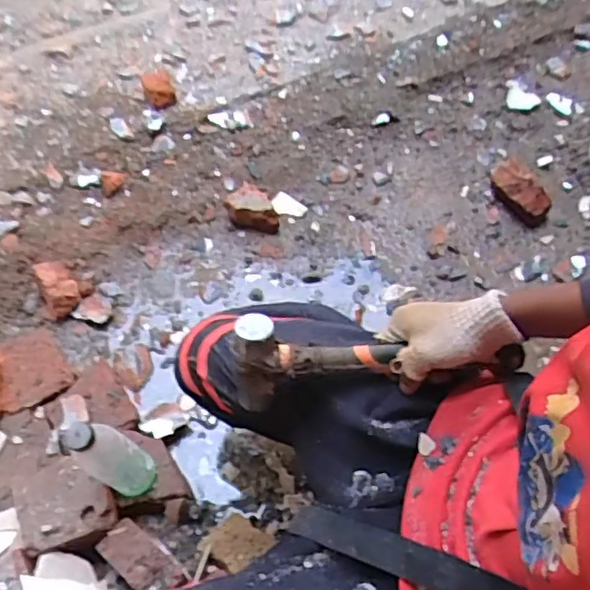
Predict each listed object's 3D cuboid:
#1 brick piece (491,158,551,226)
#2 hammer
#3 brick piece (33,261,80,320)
[{"bbox_3d":[0.395,-0.180,1.055,0.058,0.057,0.119,-28,62,-16],"label":"brick piece"},{"bbox_3d":[0.078,0.066,0.597,0.274,0.080,0.061,1,57,-9],"label":"hammer"},{"bbox_3d":[-0.381,-0.012,0.961,0.063,0.054,0.082,-32,63,-18],"label":"brick piece"}]

